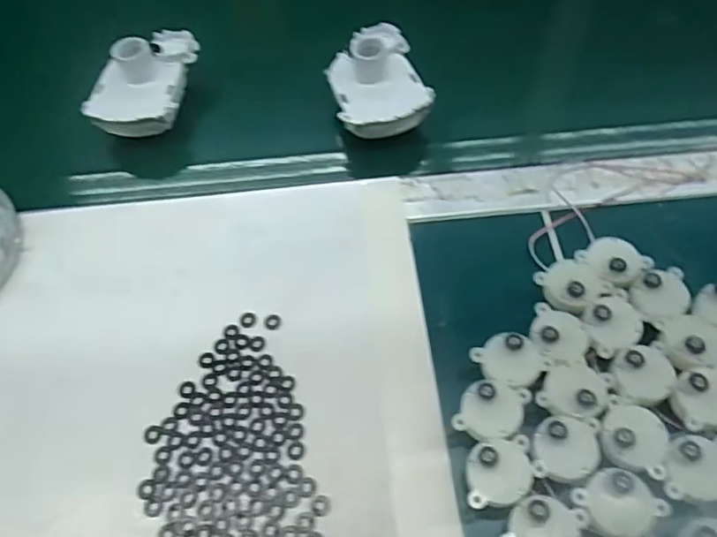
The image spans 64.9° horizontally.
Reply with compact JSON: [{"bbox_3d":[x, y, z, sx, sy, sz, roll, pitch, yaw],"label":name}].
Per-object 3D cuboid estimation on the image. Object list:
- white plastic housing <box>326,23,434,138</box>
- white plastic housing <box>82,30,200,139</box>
[{"bbox_3d":[0.012,-0.155,0.442,0.070,0.037,0.104,-17,60,-6],"label":"white plastic housing"},{"bbox_3d":[-0.175,-0.157,0.460,0.072,0.044,0.104,6,61,7],"label":"white plastic housing"}]

